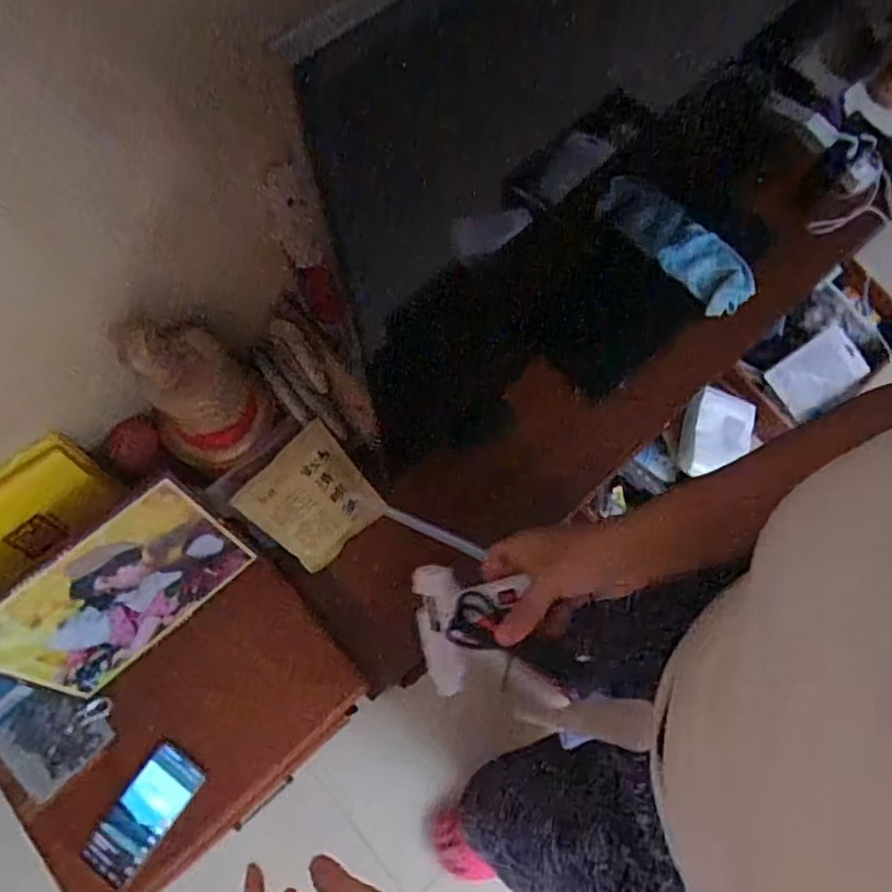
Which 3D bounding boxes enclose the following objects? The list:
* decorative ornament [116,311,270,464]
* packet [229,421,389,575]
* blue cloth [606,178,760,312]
[{"bbox_3d":[-0.303,-0.063,0.748,0.122,0.212,0.135,37,74,12],"label":"decorative ornament"},{"bbox_3d":[-0.194,0.082,0.916,0.159,0.211,0.013,-41,41,-9],"label":"packet"},{"bbox_3d":[0.425,-0.368,1.120,0.310,0.068,0.149,34,72,-13],"label":"blue cloth"}]

